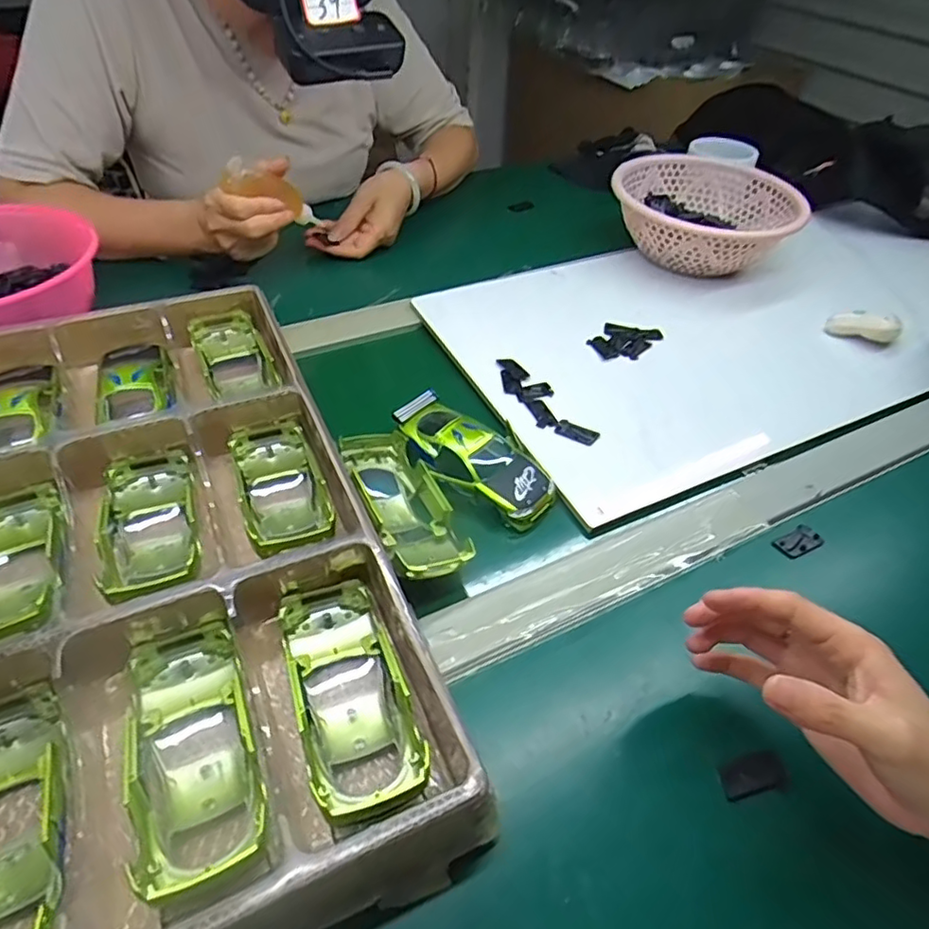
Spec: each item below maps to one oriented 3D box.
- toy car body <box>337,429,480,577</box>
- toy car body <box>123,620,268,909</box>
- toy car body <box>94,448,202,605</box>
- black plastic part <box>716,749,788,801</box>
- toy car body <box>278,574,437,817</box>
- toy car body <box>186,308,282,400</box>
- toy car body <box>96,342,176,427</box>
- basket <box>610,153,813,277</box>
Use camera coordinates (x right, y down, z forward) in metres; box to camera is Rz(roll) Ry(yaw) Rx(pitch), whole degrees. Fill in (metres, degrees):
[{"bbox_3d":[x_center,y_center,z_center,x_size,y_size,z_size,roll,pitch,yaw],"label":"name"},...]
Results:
[{"bbox_3d":[-0.041,0.027,0.415,0.050,0.036,0.135,-17,49,-19],"label":"toy car body"},{"bbox_3d":[-0.129,0.131,0.289,0.053,0.027,0.125,-16,49,-18],"label":"toy car body"},{"bbox_3d":[-0.200,0.035,0.385,0.049,0.031,0.110,-14,48,-16],"label":"toy car body"},{"bbox_3d":[0.149,0.161,0.314,0.034,0.007,0.017,-9,47,-11],"label":"black plastic part"},{"bbox_3d":[-0.059,0.113,0.309,0.053,0.031,0.126,-15,48,-17],"label":"toy car body"},{"bbox_3d":[-0.194,-0.091,0.508,0.055,0.029,0.093,-19,50,-20],"label":"toy car body"},{"bbox_3d":[-0.254,-0.067,0.467,0.052,0.025,0.099,-13,48,-16],"label":"toy car body"},{"bbox_3d":[0.263,-0.272,0.676,0.187,0.073,0.187,2,46,-2],"label":"basket"}]

